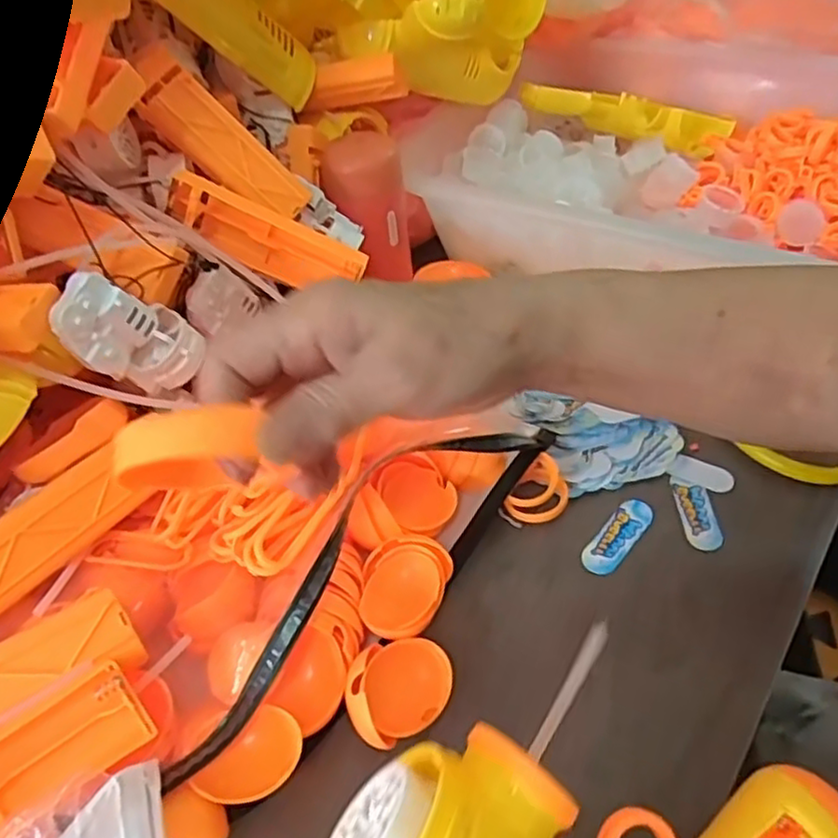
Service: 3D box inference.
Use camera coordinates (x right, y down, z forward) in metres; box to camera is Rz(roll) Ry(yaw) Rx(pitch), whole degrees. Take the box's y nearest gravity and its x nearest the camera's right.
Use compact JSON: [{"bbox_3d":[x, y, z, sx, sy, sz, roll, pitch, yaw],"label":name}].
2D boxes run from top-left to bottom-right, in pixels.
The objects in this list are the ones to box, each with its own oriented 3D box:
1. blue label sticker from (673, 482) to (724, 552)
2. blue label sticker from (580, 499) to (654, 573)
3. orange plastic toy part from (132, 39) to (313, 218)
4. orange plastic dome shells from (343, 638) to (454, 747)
[{"bbox_3d":[0.148,0.050,0.363,0.017,0.004,0.043,-9,46,8],"label":"blue label sticker"},{"bbox_3d":[0.103,0.060,0.357,0.019,0.004,0.050,30,56,29],"label":"blue label sticker"},{"bbox_3d":[-0.114,-0.157,0.387,0.114,0.023,0.030,41,50,-15],"label":"orange plastic toy part"},{"bbox_3d":[-0.009,0.115,0.296,0.048,0.025,0.035,-35,53,-25],"label":"orange plastic dome shells"}]

